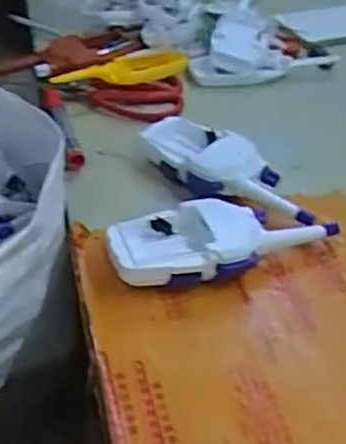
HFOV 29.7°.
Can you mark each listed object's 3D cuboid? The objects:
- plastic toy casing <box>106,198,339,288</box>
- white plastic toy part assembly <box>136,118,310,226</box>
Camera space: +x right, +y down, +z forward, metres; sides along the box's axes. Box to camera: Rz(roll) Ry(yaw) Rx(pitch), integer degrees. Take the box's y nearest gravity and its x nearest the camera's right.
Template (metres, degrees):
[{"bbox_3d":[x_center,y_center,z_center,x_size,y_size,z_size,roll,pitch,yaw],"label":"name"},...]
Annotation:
[{"bbox_3d":[0.038,0.012,0.473,0.171,0.039,0.064,-9,38,-14],"label":"plastic toy casing"},{"bbox_3d":[0.041,-0.043,0.532,0.056,0.035,0.166,-31,48,-33],"label":"white plastic toy part assembly"}]

